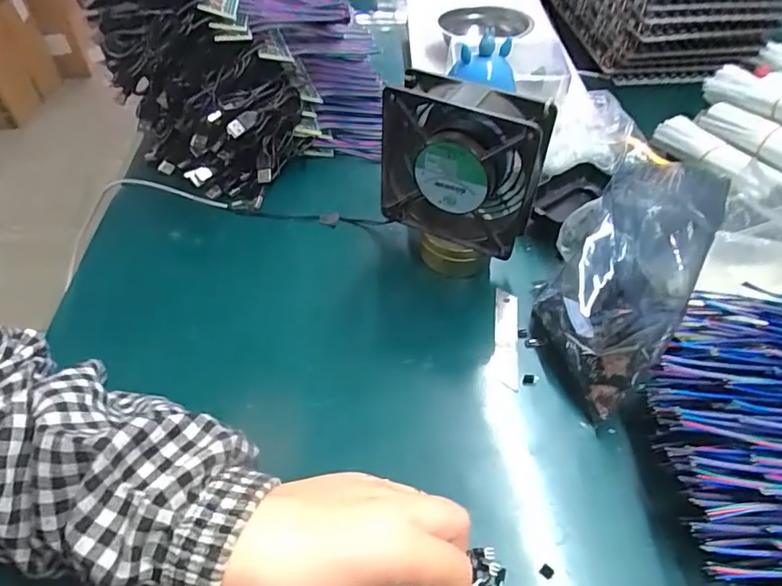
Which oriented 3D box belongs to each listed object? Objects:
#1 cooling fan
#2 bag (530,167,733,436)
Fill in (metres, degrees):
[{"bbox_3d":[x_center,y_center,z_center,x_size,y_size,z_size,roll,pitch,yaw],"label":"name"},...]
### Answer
[{"bbox_3d":[0.054,-0.101,0.416,0.121,0.122,0.046,18,50,17],"label":"cooling fan"},{"bbox_3d":[0.158,-0.016,0.377,0.088,0.136,0.163,20,49,17],"label":"bag"}]

